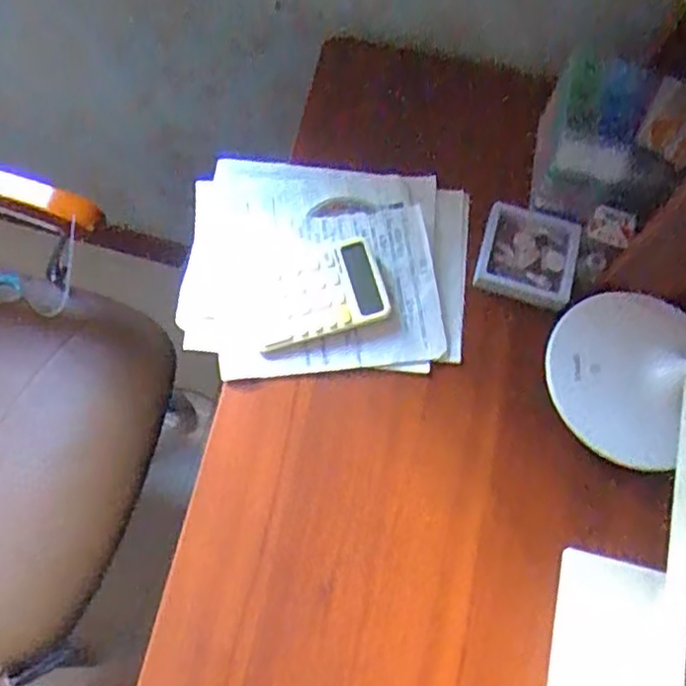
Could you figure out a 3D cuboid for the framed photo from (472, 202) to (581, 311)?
[{"bbox_3d":[0.178,-0.086,0.677,0.091,0.016,0.088,19,68,4],"label":"framed photo"}]

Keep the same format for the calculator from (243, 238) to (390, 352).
[{"bbox_3d":[-0.025,-0.051,0.644,0.119,0.014,0.092,-11,69,-8],"label":"calculator"}]

